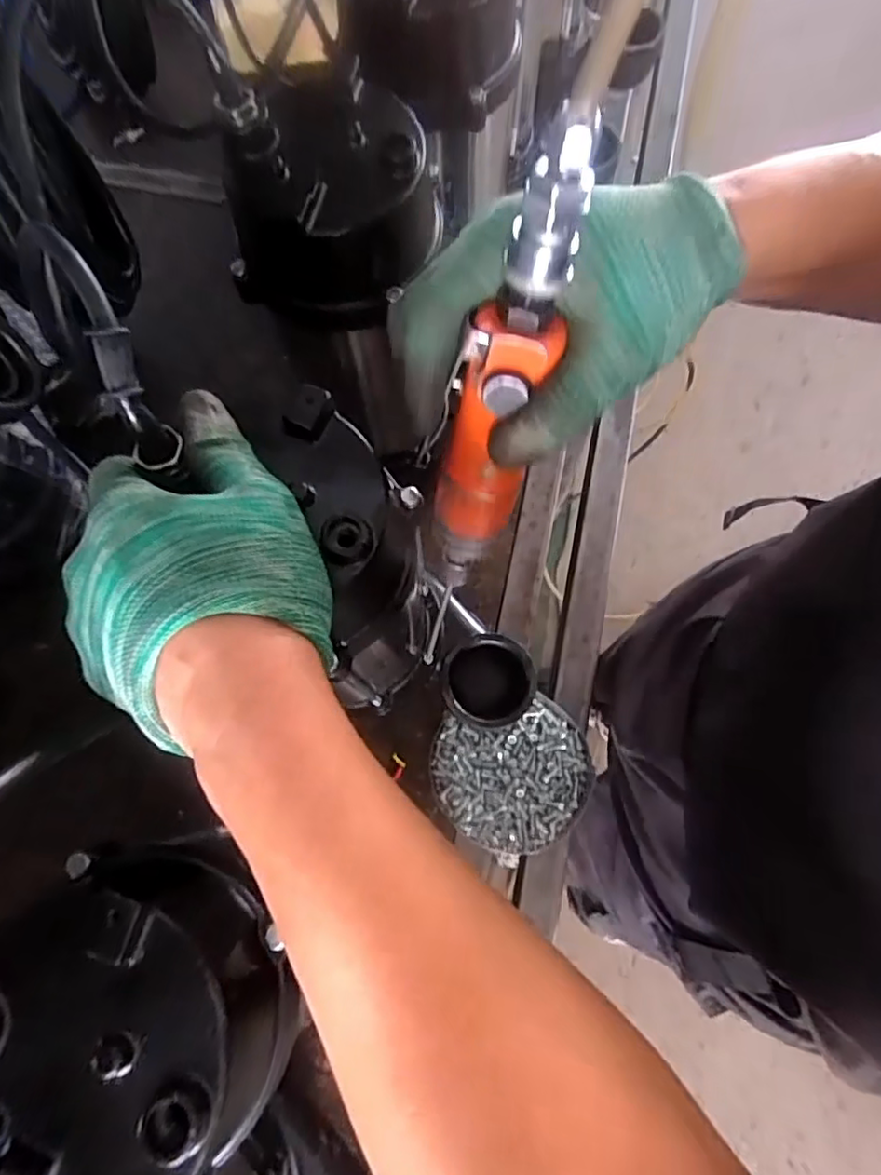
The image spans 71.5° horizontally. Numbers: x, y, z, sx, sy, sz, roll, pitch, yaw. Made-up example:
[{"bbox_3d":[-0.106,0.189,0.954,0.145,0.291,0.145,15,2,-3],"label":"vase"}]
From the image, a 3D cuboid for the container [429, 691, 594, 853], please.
[{"bbox_3d":[0.063,0.167,0.545,0.136,0.035,0.117,-16,73,-4],"label":"container"}]

